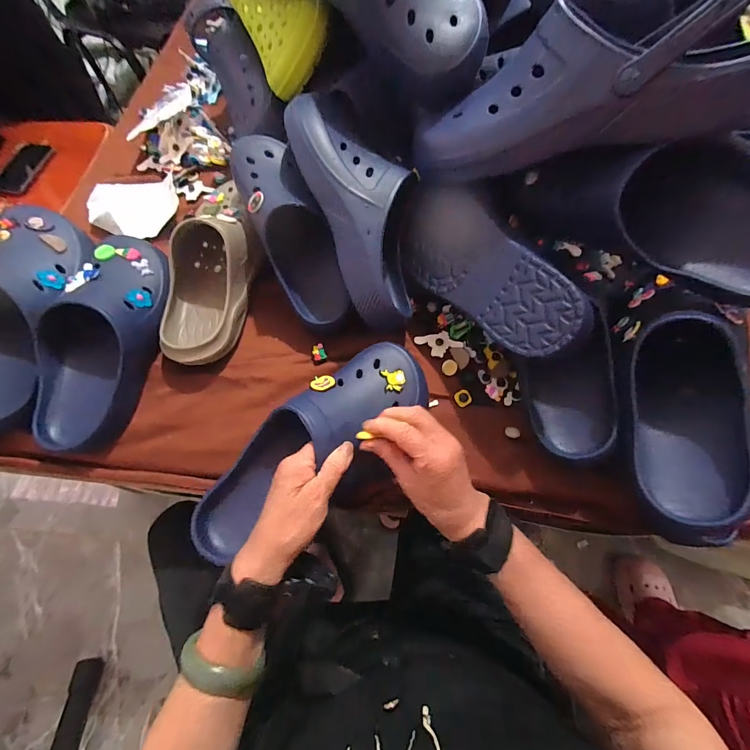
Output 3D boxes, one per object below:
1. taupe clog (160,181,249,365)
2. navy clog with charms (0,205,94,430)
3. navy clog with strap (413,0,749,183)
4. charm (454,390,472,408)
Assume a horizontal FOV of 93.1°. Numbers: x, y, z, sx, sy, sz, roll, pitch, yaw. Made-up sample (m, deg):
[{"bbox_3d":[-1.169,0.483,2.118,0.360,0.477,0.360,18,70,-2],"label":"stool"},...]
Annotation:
[{"bbox_3d":[-0.217,-0.146,0.467,0.110,0.084,0.267,-4,67,-4],"label":"taupe clog"},{"bbox_3d":[-0.433,-0.084,0.429,0.113,0.087,0.292,-1,67,-2],"label":"navy clog with charms"},{"bbox_3d":[0.168,-0.250,0.324,0.297,0.100,0.084,4,64,29],"label":"navy clog with strap"},{"bbox_3d":[0.110,0.029,0.443,0.019,0.009,0.019,-31,71,-14],"label":"charm"}]

